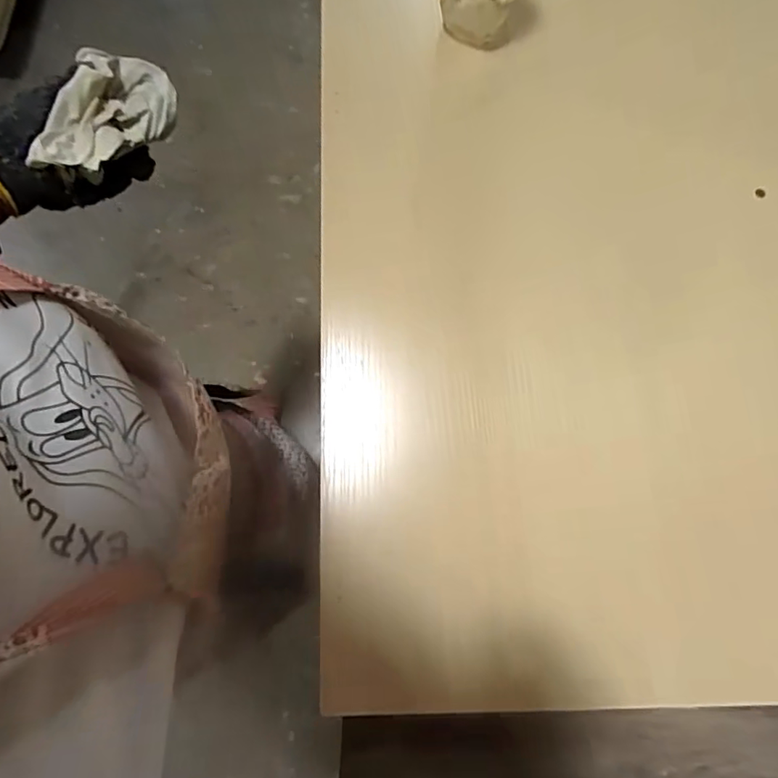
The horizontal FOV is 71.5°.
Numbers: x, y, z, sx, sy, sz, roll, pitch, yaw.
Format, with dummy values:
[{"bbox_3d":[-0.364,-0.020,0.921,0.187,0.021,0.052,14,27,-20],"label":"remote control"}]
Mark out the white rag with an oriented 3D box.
[{"bbox_3d":[-0.241,-0.238,0.456,0.063,0.057,0.159,19,52,5],"label":"white rag"}]

